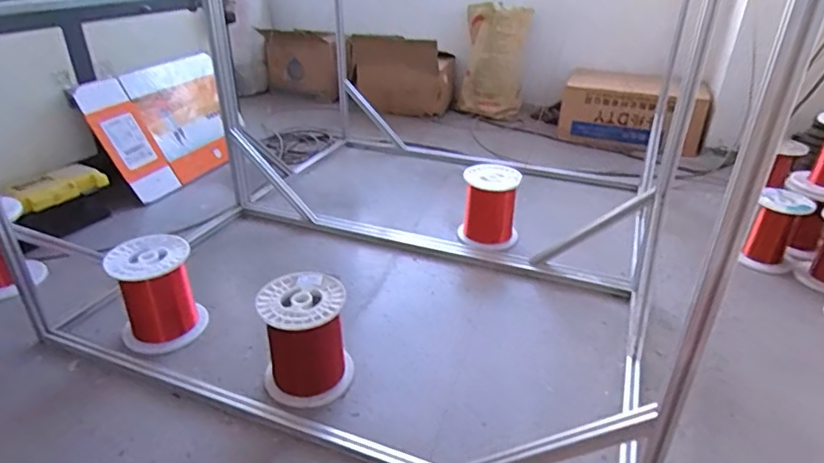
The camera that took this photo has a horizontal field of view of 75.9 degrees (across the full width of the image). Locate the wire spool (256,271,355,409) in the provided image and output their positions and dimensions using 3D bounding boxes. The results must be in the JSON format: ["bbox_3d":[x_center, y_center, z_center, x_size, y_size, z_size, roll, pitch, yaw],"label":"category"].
[{"bbox_3d":[-0.248,0.258,1.236,0.205,0.234,0.191,-7,30,-14],"label":"wire spool"}]

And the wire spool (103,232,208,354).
[{"bbox_3d":[-0.668,0.162,1.382,0.195,0.242,0.199,1,29,0],"label":"wire spool"}]

